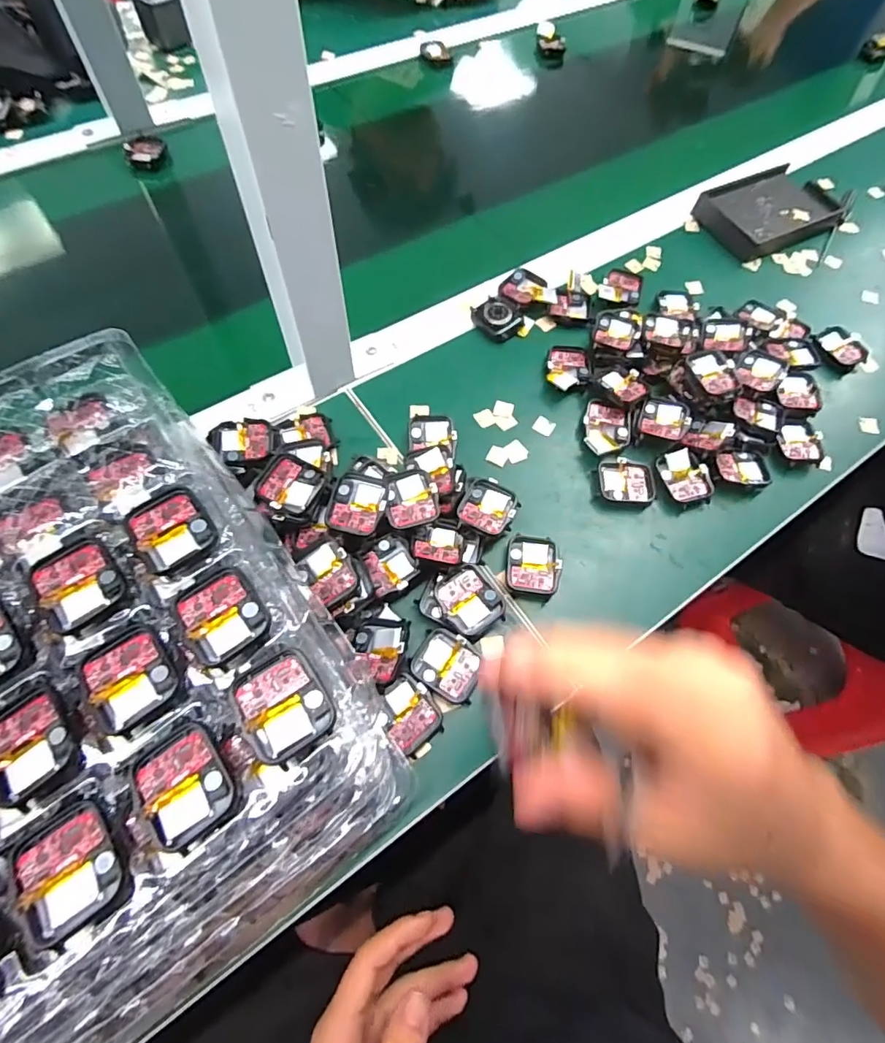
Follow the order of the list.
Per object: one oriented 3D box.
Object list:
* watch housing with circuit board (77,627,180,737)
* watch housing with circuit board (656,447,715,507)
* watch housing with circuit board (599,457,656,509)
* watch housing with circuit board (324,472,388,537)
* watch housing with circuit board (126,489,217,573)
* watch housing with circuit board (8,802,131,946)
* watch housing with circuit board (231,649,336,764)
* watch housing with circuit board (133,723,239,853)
[{"bbox_3d":[-0.145,0.071,0.235,0.036,0.005,0.040,-35,70,-18],"label":"watch housing with circuit board"},{"bbox_3d":[0.194,-0.037,0.406,0.038,0.007,0.047,-13,65,-9],"label":"watch housing with circuit board"},{"bbox_3d":[0.145,-0.031,0.405,0.045,0.011,0.037,0,64,-3],"label":"watch housing with circuit board"},{"bbox_3d":[-0.057,-0.013,0.344,0.036,0.007,0.043,15,64,5],"label":"watch housing with circuit board"},{"bbox_3d":[-0.140,0.003,0.262,0.035,0.007,0.041,-30,69,-16],"label":"watch housing with circuit board"},{"bbox_3d":[-0.148,0.138,0.204,0.039,0.006,0.043,-31,69,-17],"label":"watch housing with circuit board"},{"bbox_3d":[-0.071,0.082,0.228,0.037,0.006,0.041,-27,68,-15],"label":"watch housing with circuit board"},{"bbox_3d":[-0.110,0.113,0.218,0.035,0.005,0.043,-29,68,-16],"label":"watch housing with circuit board"}]

